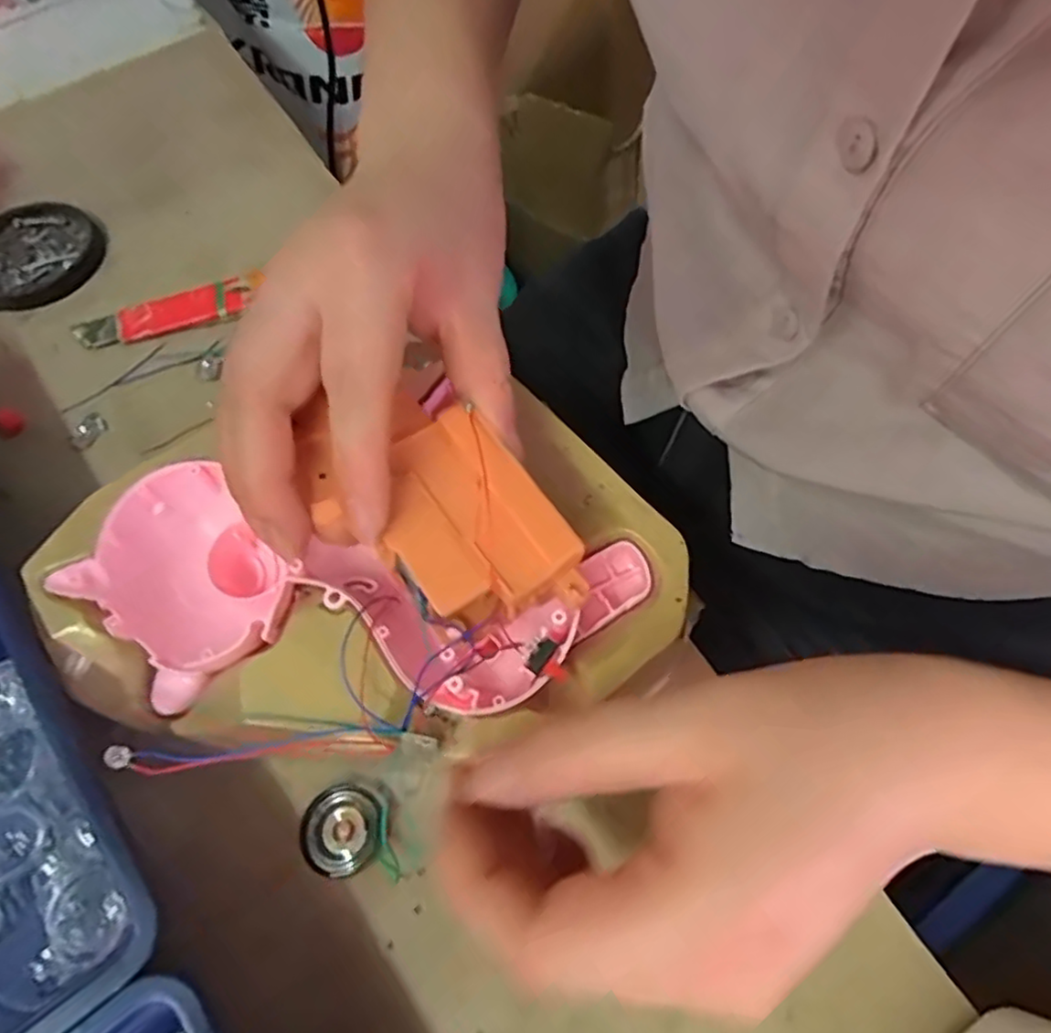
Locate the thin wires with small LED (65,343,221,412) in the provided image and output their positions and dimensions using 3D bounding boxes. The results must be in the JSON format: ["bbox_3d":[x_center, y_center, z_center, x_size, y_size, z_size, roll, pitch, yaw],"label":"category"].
[{"bbox_3d":[-0.185,-0.071,0.317,0.074,0.004,0.019,-25,66,-9],"label":"thin wires with small LED"}]

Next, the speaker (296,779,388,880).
[{"bbox_3d":[-0.061,0.105,0.223,0.028,0.008,0.027,-1,65,2],"label":"speaker"}]

